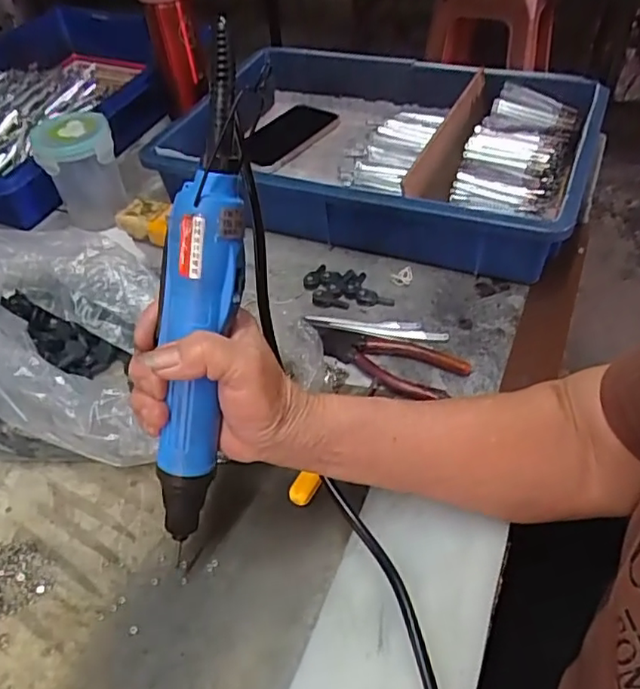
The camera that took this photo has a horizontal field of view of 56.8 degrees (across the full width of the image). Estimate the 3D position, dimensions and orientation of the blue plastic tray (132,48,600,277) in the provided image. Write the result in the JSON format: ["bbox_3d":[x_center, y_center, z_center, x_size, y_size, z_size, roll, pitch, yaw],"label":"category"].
[{"bbox_3d":[0.063,-0.212,0.642,0.415,0.095,0.273,16,50,19],"label":"blue plastic tray"}]

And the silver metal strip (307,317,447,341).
[{"bbox_3d":[0.048,-0.014,0.520,0.124,0.005,0.022,5,47,9],"label":"silver metal strip"}]

